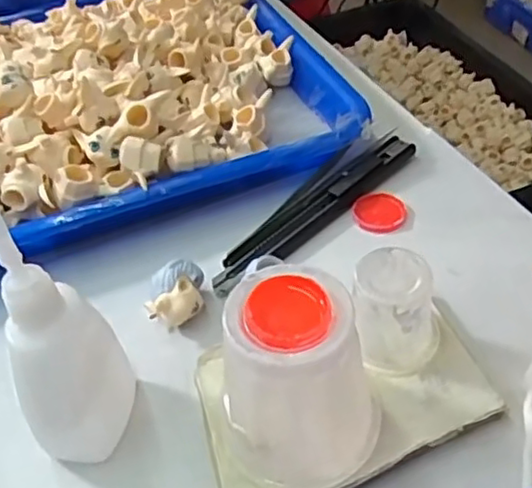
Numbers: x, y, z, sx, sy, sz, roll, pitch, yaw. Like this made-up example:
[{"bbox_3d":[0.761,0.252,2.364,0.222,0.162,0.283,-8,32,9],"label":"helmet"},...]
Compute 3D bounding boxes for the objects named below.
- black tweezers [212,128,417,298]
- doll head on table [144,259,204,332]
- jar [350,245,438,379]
[{"bbox_3d":[0.022,-0.021,0.325,0.134,0.014,0.030,-36,52,-26],"label":"black tweezers"},{"bbox_3d":[-0.038,0.023,0.282,0.022,0.025,0.022,-3,45,4],"label":"doll head on table"},{"bbox_3d":[0.049,0.028,0.245,0.033,0.041,0.030,-3,45,3],"label":"jar"}]

